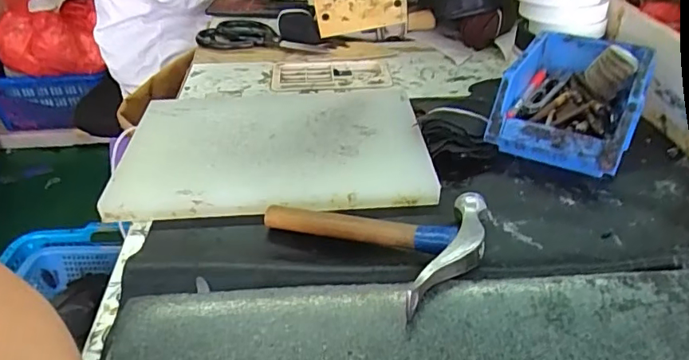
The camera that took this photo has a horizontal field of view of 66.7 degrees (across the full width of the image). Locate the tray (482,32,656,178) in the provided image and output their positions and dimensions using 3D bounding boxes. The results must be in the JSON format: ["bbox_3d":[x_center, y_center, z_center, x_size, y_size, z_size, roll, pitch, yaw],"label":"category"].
[{"bbox_3d":[0.237,-0.083,0.539,0.124,0.081,0.184,20,41,28],"label":"tray"}]

